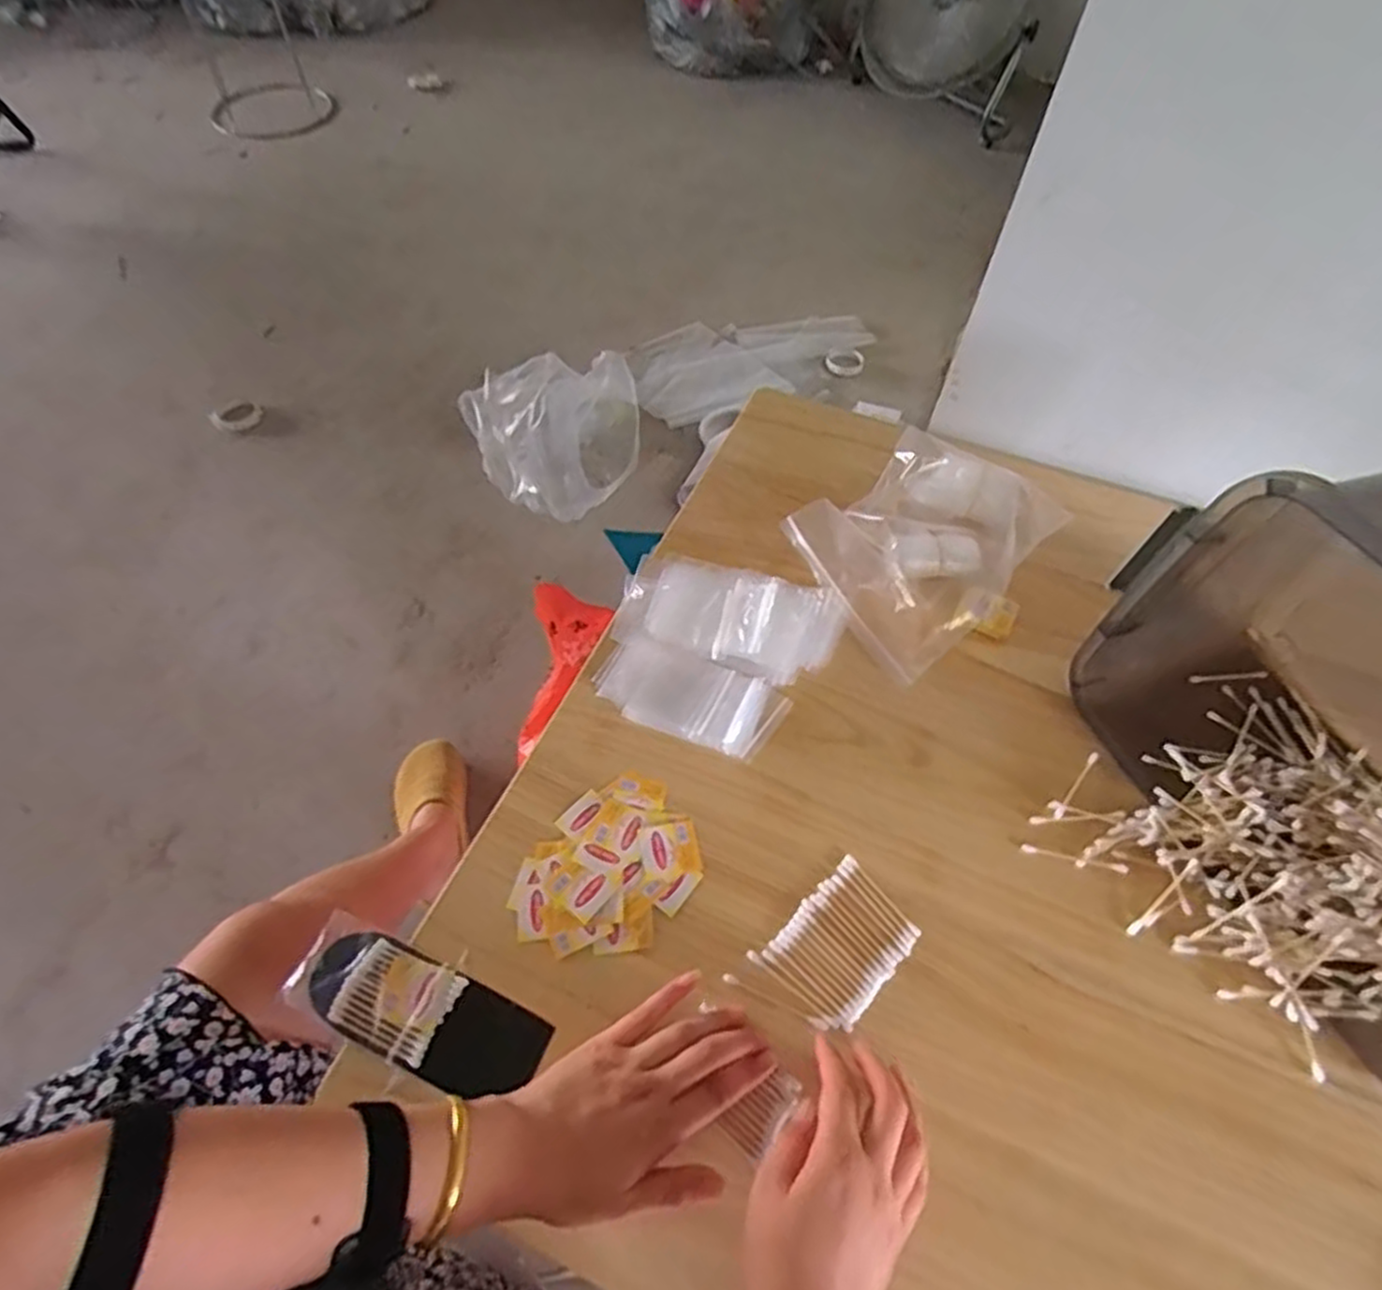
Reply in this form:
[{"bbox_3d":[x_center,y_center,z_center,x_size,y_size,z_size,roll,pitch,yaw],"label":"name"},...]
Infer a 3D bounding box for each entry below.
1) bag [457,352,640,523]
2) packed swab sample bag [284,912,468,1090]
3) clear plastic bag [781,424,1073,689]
[{"bbox_3d":[-0.246,-0.397,1.383,0.313,0.203,0.272,-14,58,-11],"label":"bag"},{"bbox_3d":[-0.183,0.241,0.499,0.174,0.008,0.063,21,58,13],"label":"packed swab sample bag"},{"bbox_3d":[0.214,-0.101,0.705,0.182,0.052,0.252,39,63,23],"label":"clear plastic bag"}]

